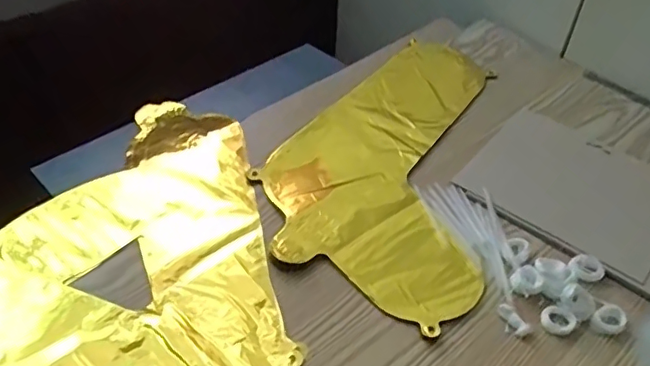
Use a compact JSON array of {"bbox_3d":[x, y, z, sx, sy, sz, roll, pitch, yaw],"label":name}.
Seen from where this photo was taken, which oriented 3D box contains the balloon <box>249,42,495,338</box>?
[{"bbox_3d":[0.097,-0.042,0.601,0.229,0.012,0.406,23,47,20],"label":"balloon"}]

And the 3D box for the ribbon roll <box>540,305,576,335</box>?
[{"bbox_3d":[0.187,0.110,0.448,0.026,0.007,0.021,17,45,14],"label":"ribbon roll"}]

